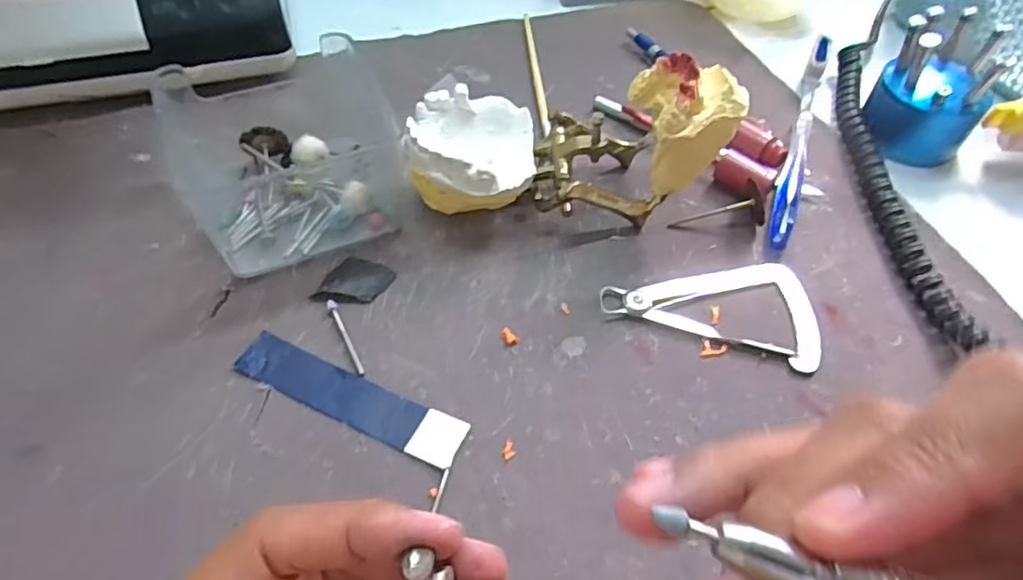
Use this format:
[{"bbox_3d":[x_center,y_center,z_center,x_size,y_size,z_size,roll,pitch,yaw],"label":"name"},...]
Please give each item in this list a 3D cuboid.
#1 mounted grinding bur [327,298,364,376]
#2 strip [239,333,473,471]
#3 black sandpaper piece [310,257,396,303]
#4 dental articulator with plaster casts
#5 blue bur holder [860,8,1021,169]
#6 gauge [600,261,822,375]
[{"bbox_3d":[-0.074,0.020,0.280,0.005,0.004,0.041,-20,56,-17],"label":"mounted grinding bur"},{"bbox_3d":[-0.067,0.044,0.262,0.102,0.004,0.021,22,54,13],"label":"strip"},{"bbox_3d":[-0.074,-0.003,0.297,0.026,0.005,0.031,24,55,15],"label":"black sandpaper piece"},{"bbox_3d":[0.026,-0.072,0.312,0.154,0.075,0.067,1,52,-2],"label":"dental articulator with plaster casts"},{"bbox_3d":[0.244,-0.118,0.364,0.052,0.068,0.052,1,52,-2],"label":"blue bur holder"},{"bbox_3d":[0.097,0.001,0.302,0.098,0.005,0.059,18,54,11],"label":"gauge"}]

